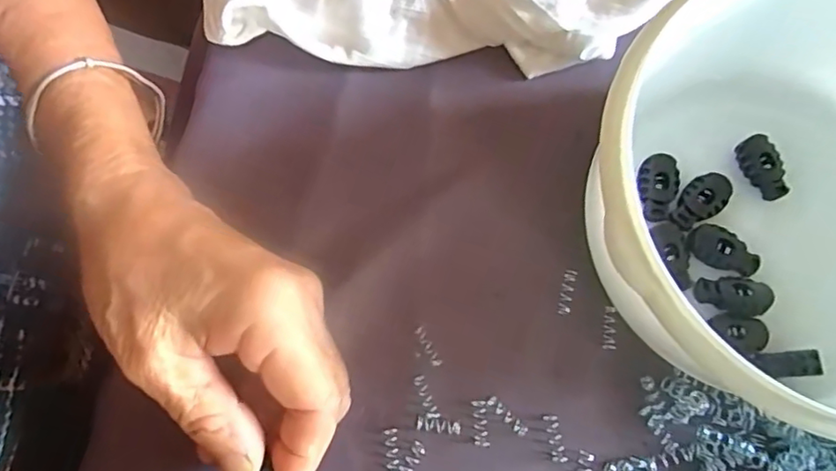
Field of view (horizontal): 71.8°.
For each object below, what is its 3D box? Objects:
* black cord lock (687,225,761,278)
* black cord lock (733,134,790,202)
[{"bbox_3d":[0.129,0.007,0.242,0.028,0.006,0.015,33,80,9],"label":"black cord lock"},{"bbox_3d":[0.149,-0.029,0.250,0.013,0.010,0.028,-22,76,-3],"label":"black cord lock"}]

